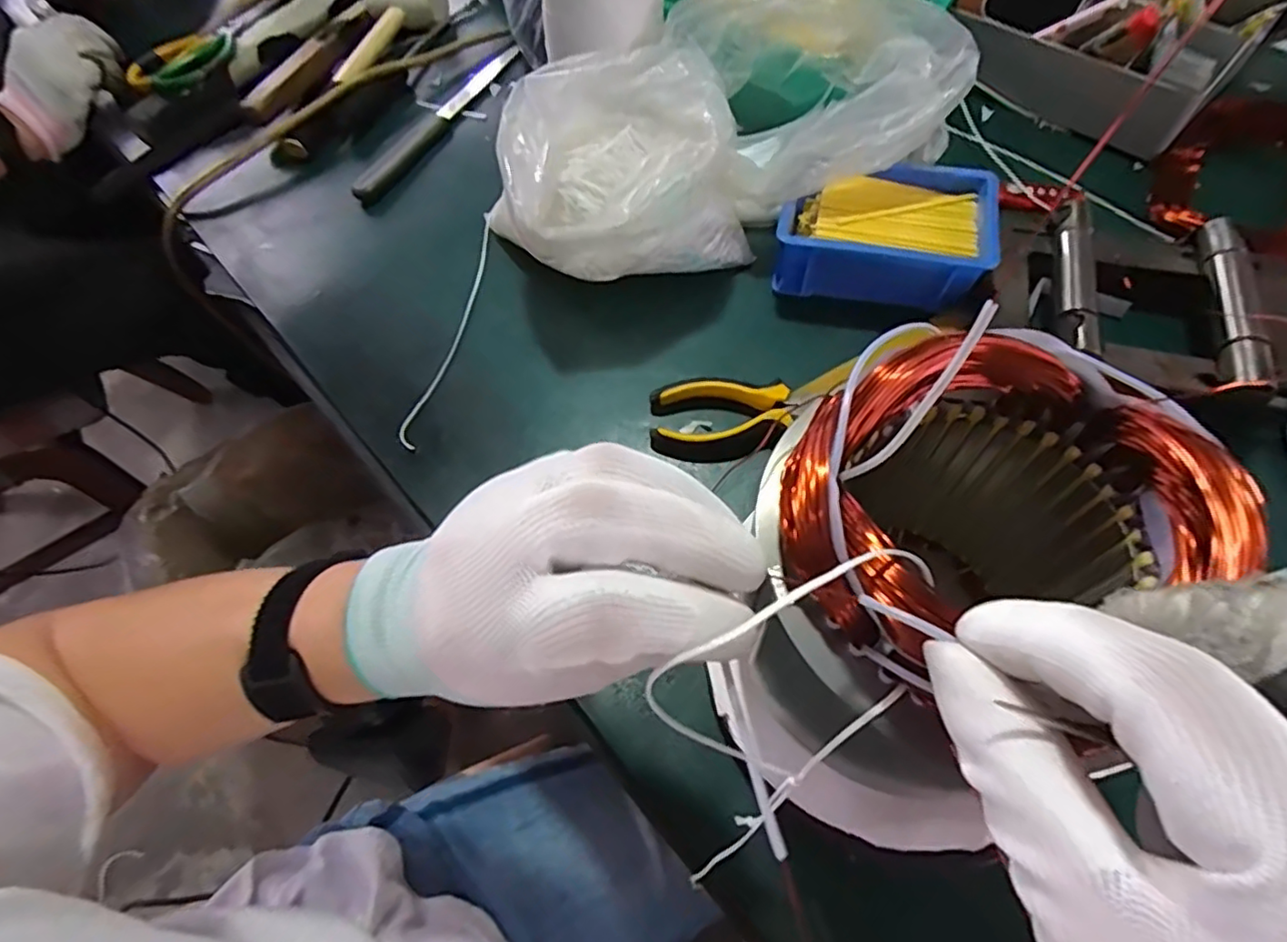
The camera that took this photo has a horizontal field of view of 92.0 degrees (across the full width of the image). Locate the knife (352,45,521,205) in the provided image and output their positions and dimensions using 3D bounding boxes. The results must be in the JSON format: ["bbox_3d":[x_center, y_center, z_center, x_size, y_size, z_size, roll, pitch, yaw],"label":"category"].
[{"bbox_3d":[-0.191,-0.329,0.581,0.029,0.016,0.236,22,66,14],"label":"knife"}]

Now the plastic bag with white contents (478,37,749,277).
[{"bbox_3d":[-0.018,-0.201,0.449,0.162,0.114,0.129,-29,64,-11],"label":"plastic bag with white contents"}]

